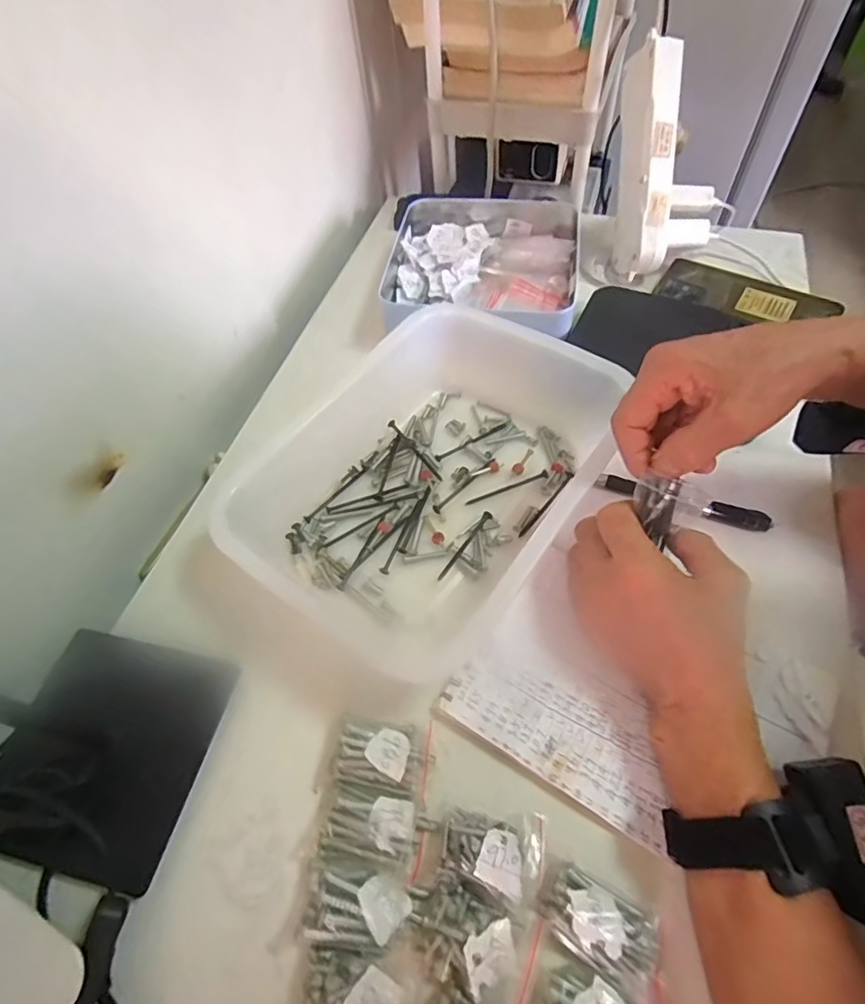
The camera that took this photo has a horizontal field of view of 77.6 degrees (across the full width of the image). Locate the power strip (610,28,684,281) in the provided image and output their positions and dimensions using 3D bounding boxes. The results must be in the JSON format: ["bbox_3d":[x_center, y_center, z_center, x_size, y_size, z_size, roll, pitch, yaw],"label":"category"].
[{"bbox_3d":[0.214,-0.334,0.535,0.040,0.194,0.066,-4,21,-1],"label":"power strip"}]

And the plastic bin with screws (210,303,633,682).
[{"bbox_3d":[-0.012,-0.031,0.418,0.223,0.078,0.274,32,62,21],"label":"plastic bin with screws"}]

